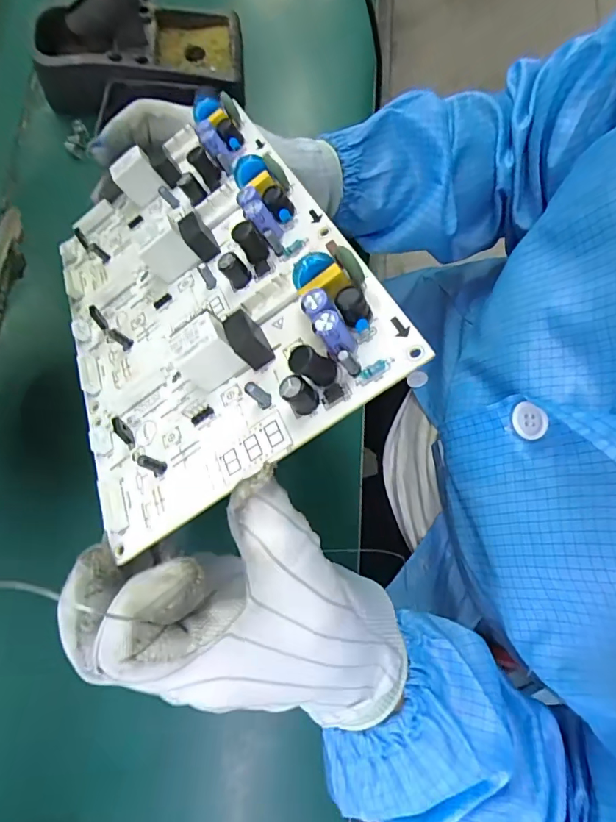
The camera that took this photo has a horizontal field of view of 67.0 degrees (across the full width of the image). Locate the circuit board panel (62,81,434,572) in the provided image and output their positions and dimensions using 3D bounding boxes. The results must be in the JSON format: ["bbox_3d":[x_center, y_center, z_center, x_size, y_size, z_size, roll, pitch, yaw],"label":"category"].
[{"bbox_3d":[-0.062,-0.062,0.217,0.137,0.026,0.214,-36,57,12],"label":"circuit board panel"}]

